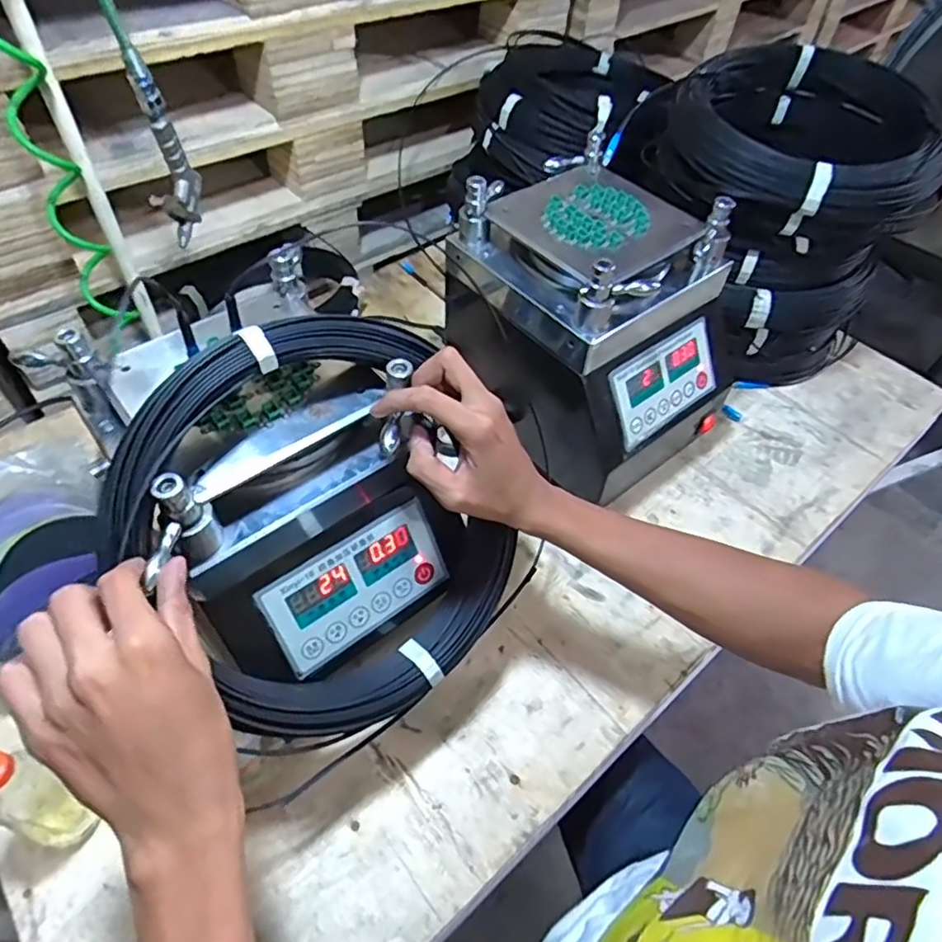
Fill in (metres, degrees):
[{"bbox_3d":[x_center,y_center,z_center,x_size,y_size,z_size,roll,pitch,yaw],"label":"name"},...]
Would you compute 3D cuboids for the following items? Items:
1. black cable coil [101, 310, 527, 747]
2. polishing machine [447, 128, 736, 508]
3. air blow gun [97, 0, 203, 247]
[{"bbox_3d":[-0.095,0.039,0.476,0.271,0.310,0.053,-36,23,-27],"label":"black cable coil"},{"bbox_3d":[0.136,-0.148,0.744,0.208,0.317,0.281,-35,62,-26],"label":"polishing machine"},{"bbox_3d":[-0.315,-0.346,0.620,0.030,0.226,0.072,-4,53,-6],"label":"air blow gun"}]

